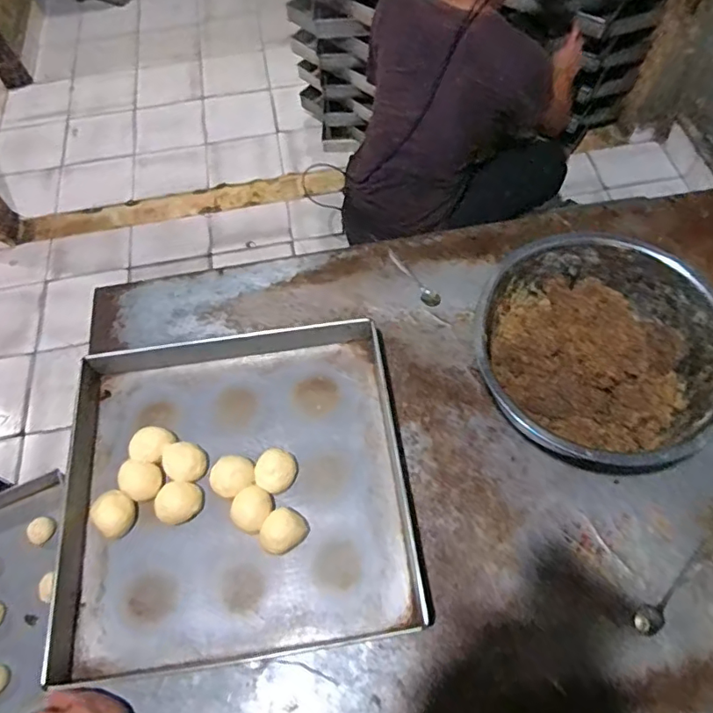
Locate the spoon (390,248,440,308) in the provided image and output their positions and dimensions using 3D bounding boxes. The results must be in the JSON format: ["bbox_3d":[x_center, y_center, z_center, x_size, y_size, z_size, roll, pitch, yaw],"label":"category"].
[{"bbox_3d":[0.099,-0.138,0.926,0.027,0.012,0.145,-27,63,-11],"label":"spoon"}]

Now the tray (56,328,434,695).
[{"bbox_3d":[-0.159,0.172,0.762,0.443,0.078,0.444,-8,61,-1],"label":"tray"}]

